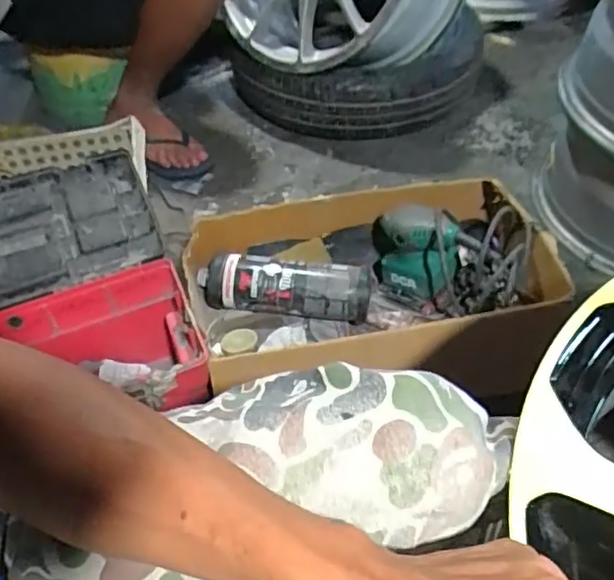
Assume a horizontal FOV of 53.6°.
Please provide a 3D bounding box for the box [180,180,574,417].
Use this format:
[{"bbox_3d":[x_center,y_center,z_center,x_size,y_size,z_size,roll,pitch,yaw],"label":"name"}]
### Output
[{"bbox_3d":[0.088,-0.014,0.864,0.497,0.135,0.264,-5,48,-2],"label":"box"}]

